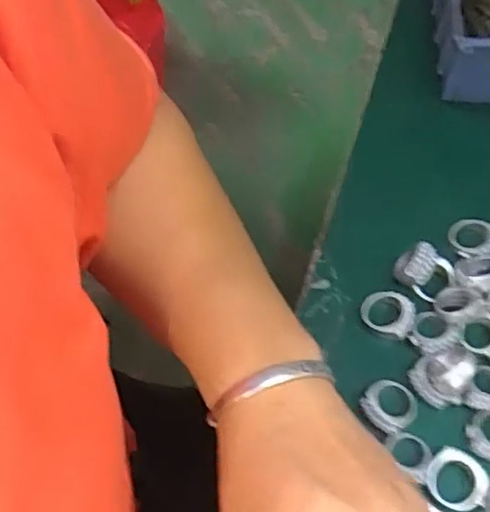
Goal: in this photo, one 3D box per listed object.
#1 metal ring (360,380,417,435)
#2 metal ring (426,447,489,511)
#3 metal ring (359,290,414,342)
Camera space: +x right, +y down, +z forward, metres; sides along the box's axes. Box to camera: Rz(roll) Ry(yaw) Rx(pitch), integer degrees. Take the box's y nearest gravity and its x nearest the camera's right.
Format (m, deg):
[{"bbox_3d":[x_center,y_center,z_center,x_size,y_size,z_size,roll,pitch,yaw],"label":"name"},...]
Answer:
[{"bbox_3d":[0.070,0.071,0.301,0.027,0.010,0.023,-38,65,-19],"label":"metal ring"},{"bbox_3d":[0.095,0.100,0.280,0.026,0.005,0.024,-1,60,1],"label":"metal ring"},{"bbox_3d":[0.074,0.028,0.324,0.027,0.007,0.023,27,64,16],"label":"metal ring"}]

